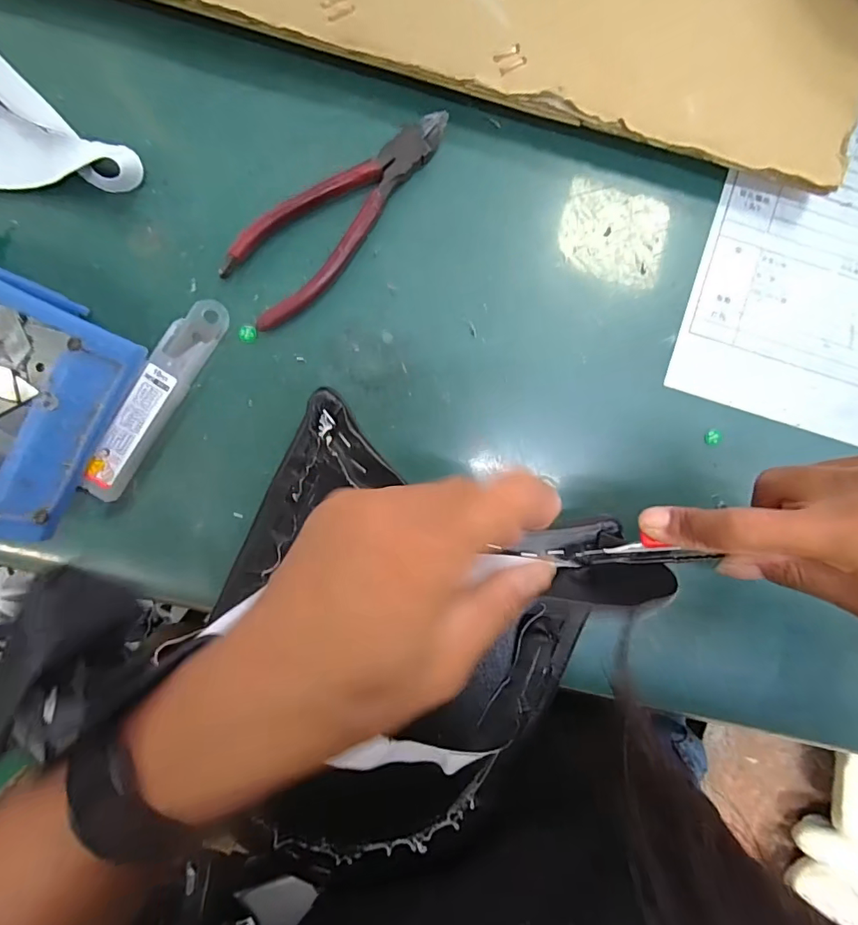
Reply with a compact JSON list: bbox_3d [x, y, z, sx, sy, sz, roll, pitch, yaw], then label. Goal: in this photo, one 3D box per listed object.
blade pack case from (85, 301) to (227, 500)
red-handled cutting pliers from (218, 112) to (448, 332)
[{"bbox_3d":[-0.158,-0.037,0.268,0.025,0.015,0.127,31,90,-2],"label":"blade pack case"},{"bbox_3d":[-0.048,-0.141,0.269,0.151,0.013,0.051,-36,92,-1],"label":"red-handled cutting pliers"}]

